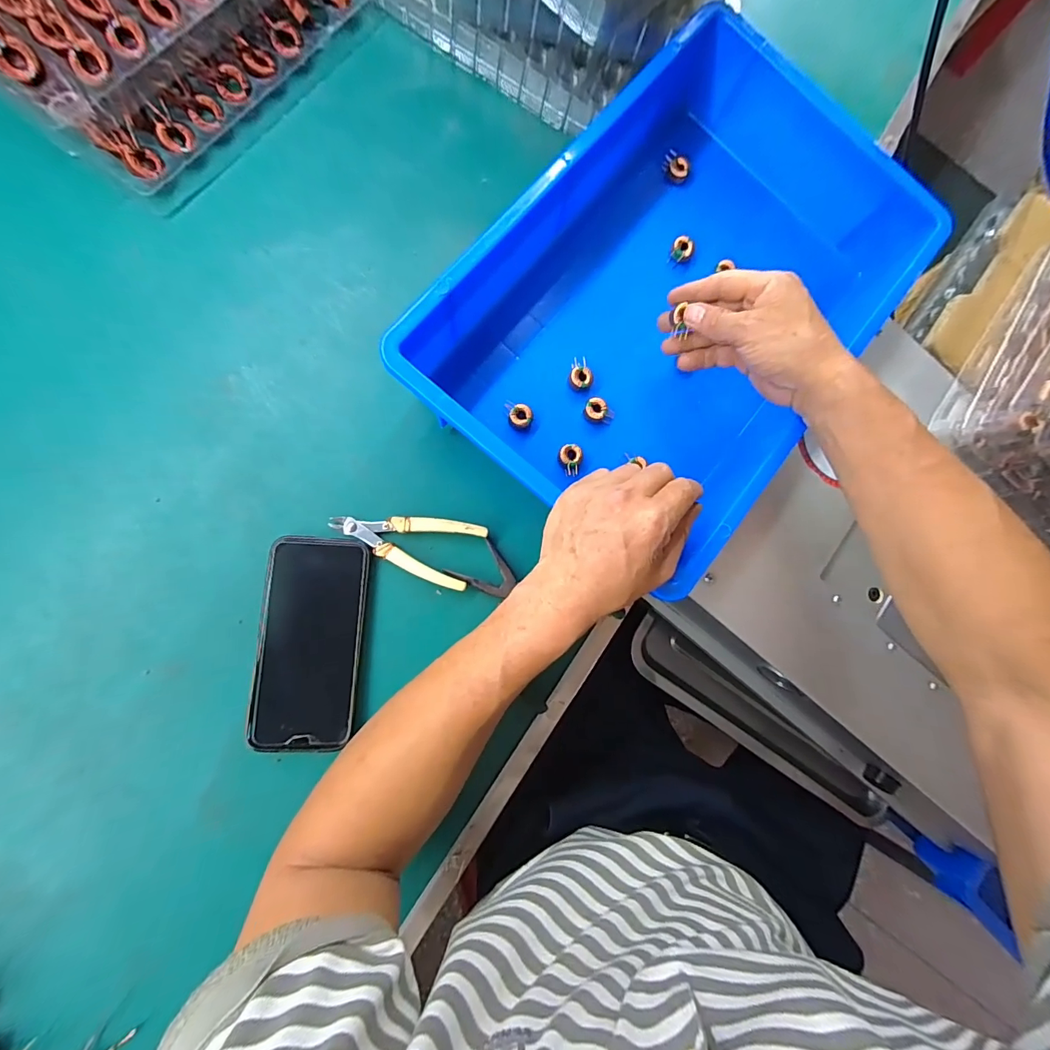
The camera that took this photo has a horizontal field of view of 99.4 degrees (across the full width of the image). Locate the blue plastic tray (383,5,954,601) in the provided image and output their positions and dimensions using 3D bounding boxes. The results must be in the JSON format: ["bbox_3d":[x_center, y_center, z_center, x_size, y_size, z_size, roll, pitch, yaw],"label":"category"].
[{"bbox_3d":[0.136,-0.192,0.392,0.284,0.093,0.418,38,82,-1],"label":"blue plastic tray"}]

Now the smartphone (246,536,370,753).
[{"bbox_3d":[-0.169,0.091,0.350,0.077,0.014,0.160,4,83,-9],"label":"smartphone"}]

